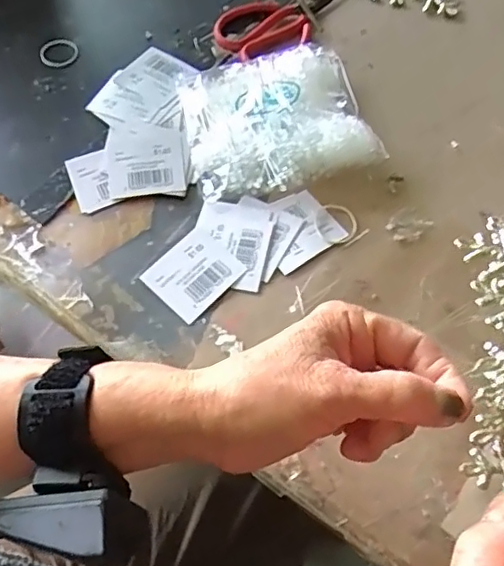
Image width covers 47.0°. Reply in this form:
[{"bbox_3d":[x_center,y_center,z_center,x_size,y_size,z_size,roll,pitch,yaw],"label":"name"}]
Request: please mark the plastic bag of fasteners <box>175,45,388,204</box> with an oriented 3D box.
[{"bbox_3d":[0.016,-0.126,0.449,0.135,0.027,0.120,-16,62,-6],"label":"plastic bag of fasteners"}]

